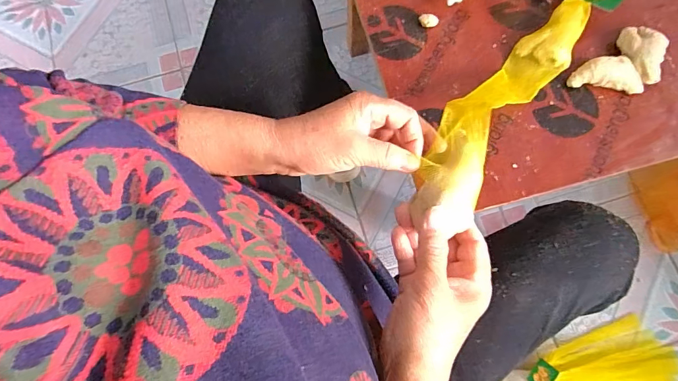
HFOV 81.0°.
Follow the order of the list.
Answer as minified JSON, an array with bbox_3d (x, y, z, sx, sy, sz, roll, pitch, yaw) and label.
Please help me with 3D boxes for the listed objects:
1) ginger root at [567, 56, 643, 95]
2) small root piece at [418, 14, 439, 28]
[{"bbox_3d":[0.288,-0.125,0.424,0.075,0.020,0.029,8,75,3],"label":"ginger root"},{"bbox_3d":[0.102,-0.193,0.451,0.022,0.006,0.013,-4,75,-1],"label":"small root piece"}]

